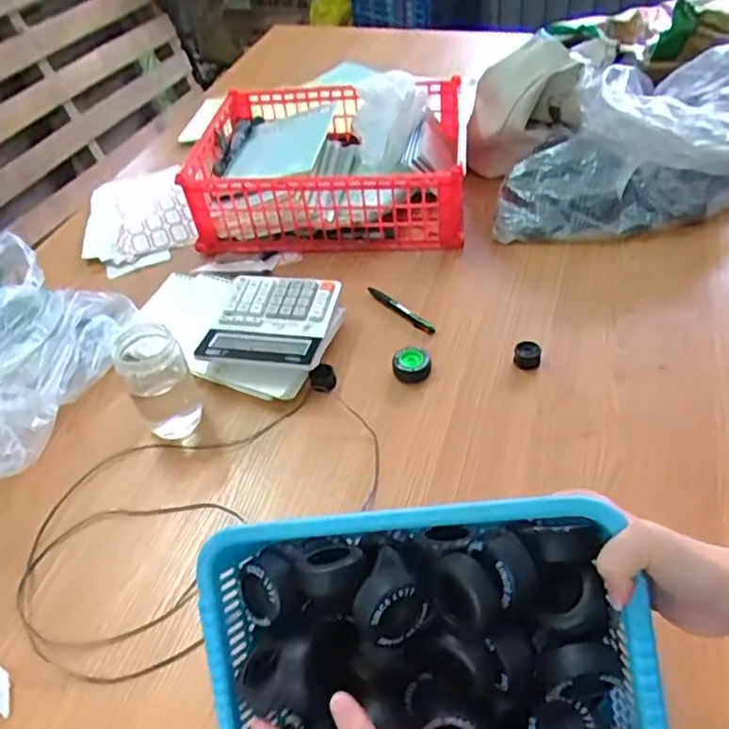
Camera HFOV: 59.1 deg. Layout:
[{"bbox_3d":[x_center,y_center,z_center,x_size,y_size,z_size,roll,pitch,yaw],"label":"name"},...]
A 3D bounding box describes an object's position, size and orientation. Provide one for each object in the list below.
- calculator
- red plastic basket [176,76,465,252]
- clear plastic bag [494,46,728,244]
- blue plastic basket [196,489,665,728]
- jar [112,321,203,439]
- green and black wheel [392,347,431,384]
[{"bbox_3d":[-0.130,-0.064,0.908,0.161,0.028,0.168,4,44,10],"label":"calculator"},{"bbox_3d":[-0.062,-0.369,1.187,0.470,0.137,0.365,-1,44,5],"label":"red plastic basket"},{"bbox_3d":[0.462,-0.360,1.069,0.468,0.212,0.265,1,44,7],"label":"clear plastic bag"},{"bbox_3d":[0.038,0.211,0.449,0.299,0.224,0.066,-9,2,14],"label":"blue plastic basket"},{"bbox_3d":[-0.265,0.020,0.830,0.084,0.135,0.069,-22,46,-16],"label":"jar"},{"bbox_3d":[0.064,-0.001,0.875,0.051,0.017,0.057,-1,44,5],"label":"green and black wheel"}]

